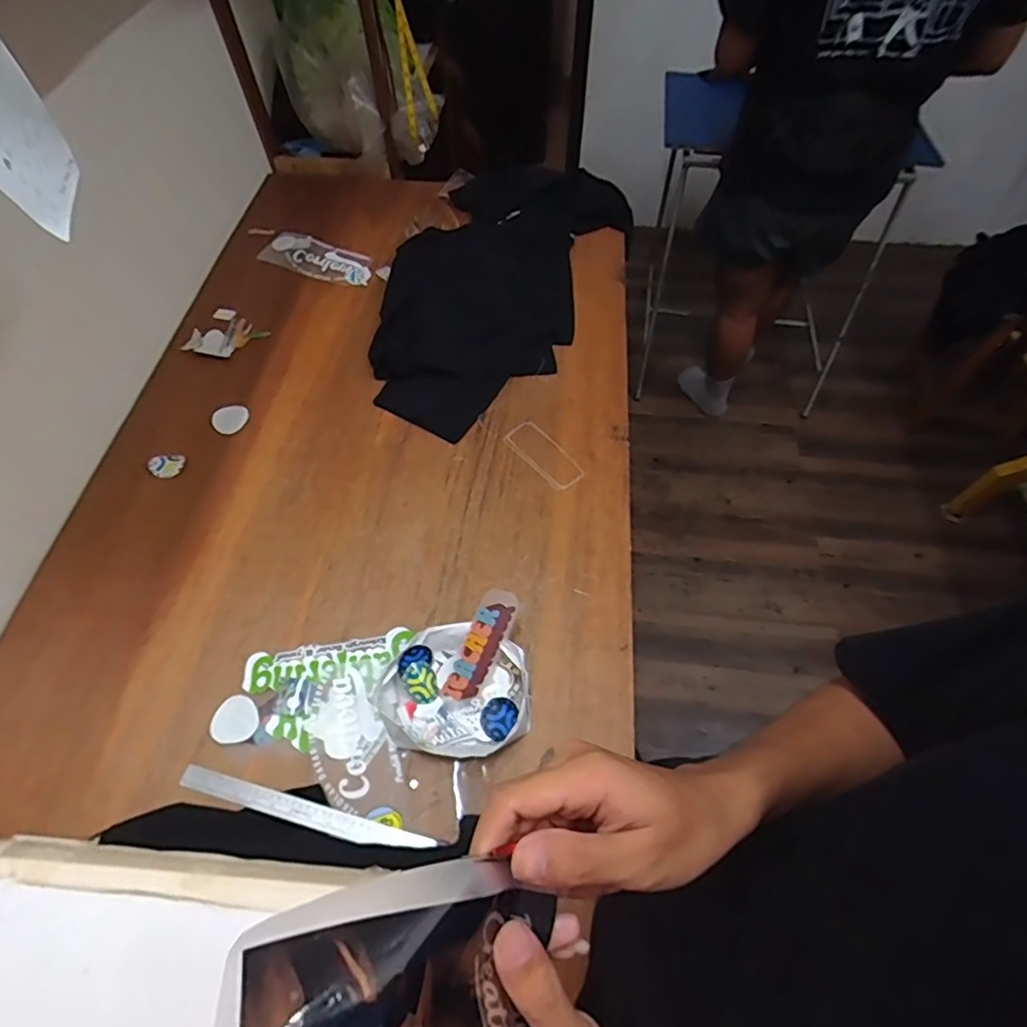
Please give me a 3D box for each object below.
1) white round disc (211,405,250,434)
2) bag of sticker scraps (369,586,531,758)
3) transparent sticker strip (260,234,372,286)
[{"bbox_3d":[-0.507,-0.172,1.036,0.058,0.006,0.062,0,59,-1],"label":"white round disc"},{"bbox_3d":[-0.063,0.230,0.767,0.218,0.059,0.175,-30,64,-17],"label":"bag of sticker scraps"},{"bbox_3d":[-0.427,-0.556,1.271,0.262,0.011,0.102,24,70,12],"label":"transparent sticker strip"}]

